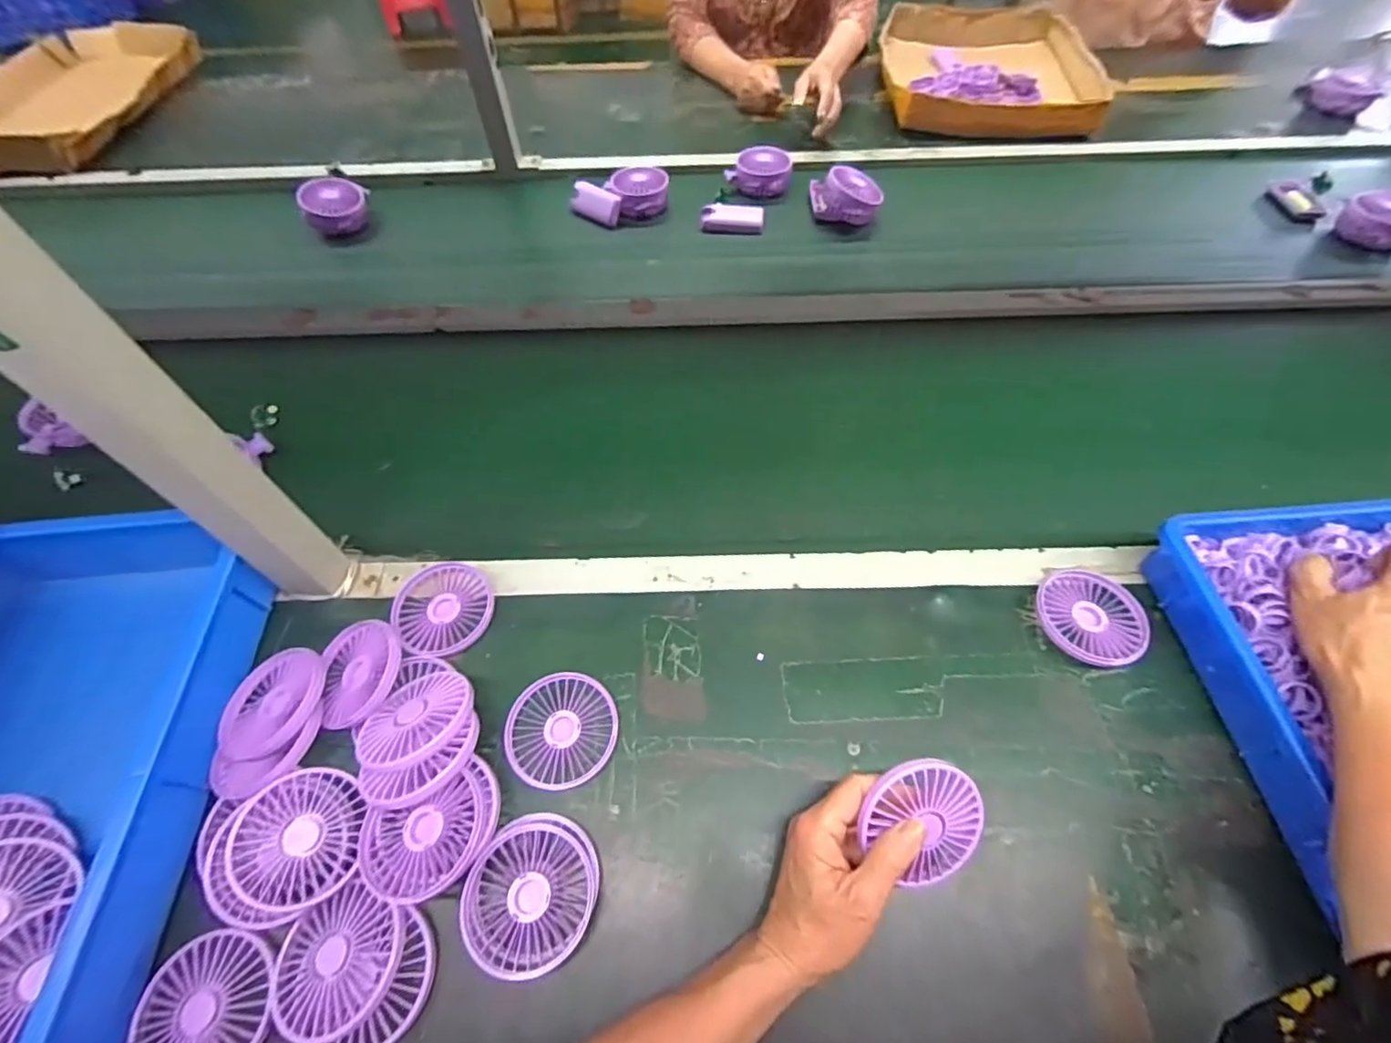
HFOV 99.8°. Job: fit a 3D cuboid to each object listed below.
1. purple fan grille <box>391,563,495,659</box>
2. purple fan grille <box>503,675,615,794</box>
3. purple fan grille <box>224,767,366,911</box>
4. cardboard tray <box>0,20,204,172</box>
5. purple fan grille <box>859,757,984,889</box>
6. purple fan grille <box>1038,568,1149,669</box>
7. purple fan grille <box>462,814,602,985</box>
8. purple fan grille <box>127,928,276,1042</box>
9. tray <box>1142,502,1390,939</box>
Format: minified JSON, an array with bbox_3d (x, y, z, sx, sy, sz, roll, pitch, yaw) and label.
[{"bbox_3d":[-0.228,0.075,0.530,0.083,0.014,0.094,-31,61,-17],"label":"purple fan grille"},{"bbox_3d":[-0.108,0.168,0.473,0.087,0.009,0.085,-1,57,2],"label":"purple fan grille"},{"bbox_3d":[-0.280,0.221,0.410,0.078,0.014,0.085,-1,63,-17],"label":"purple fan grille"},{"bbox_3d":[-1.176,-0.836,1.125,0.357,0.060,0.551,-5,57,-1],"label":"cardboard tray"},{"bbox_3d":[0.155,0.201,0.392,0.078,0.013,0.085,-1,98,-8],"label":"purple fan grille"},{"bbox_3d":[0.343,0.084,0.509,0.087,0.018,0.085,-1,57,2],"label":"purple fan grille"},{"bbox_3d":[-0.114,0.260,0.412,0.089,0.022,0.092,-1,57,2],"label":"purple fan grille"},{"bbox_3d":[-0.321,0.323,0.386,0.085,0.022,0.084,-1,57,2],"label":"purple fan grille"},{"bbox_3d":[0.533,0.152,0.420,0.242,0.062,0.364,-7,57,-2],"label":"tray"}]

